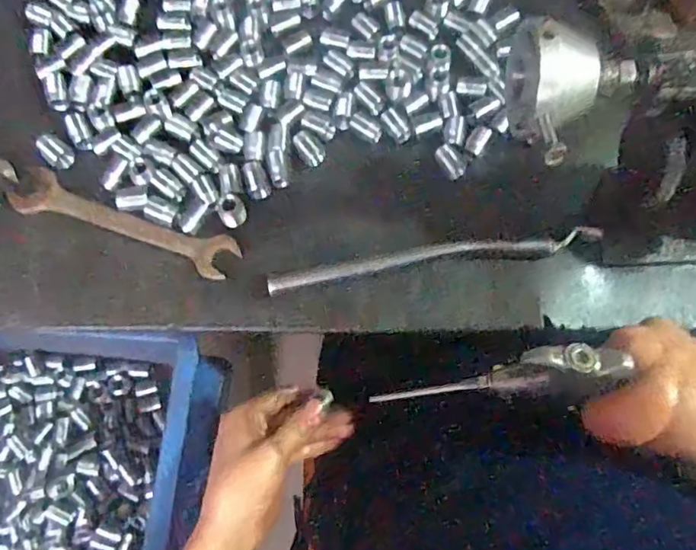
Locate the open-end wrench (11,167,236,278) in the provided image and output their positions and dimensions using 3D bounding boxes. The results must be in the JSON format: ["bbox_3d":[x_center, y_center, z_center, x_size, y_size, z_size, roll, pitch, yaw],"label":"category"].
[{"bbox_3d":[-0.162,-0.038,0.412,0.169,0.007,0.033,18,74,5],"label":"open-end wrench"}]

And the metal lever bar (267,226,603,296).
[{"bbox_3d":[0.060,-0.013,0.401,0.232,0.018,0.020,-8,74,-2],"label":"metal lever bar"}]

